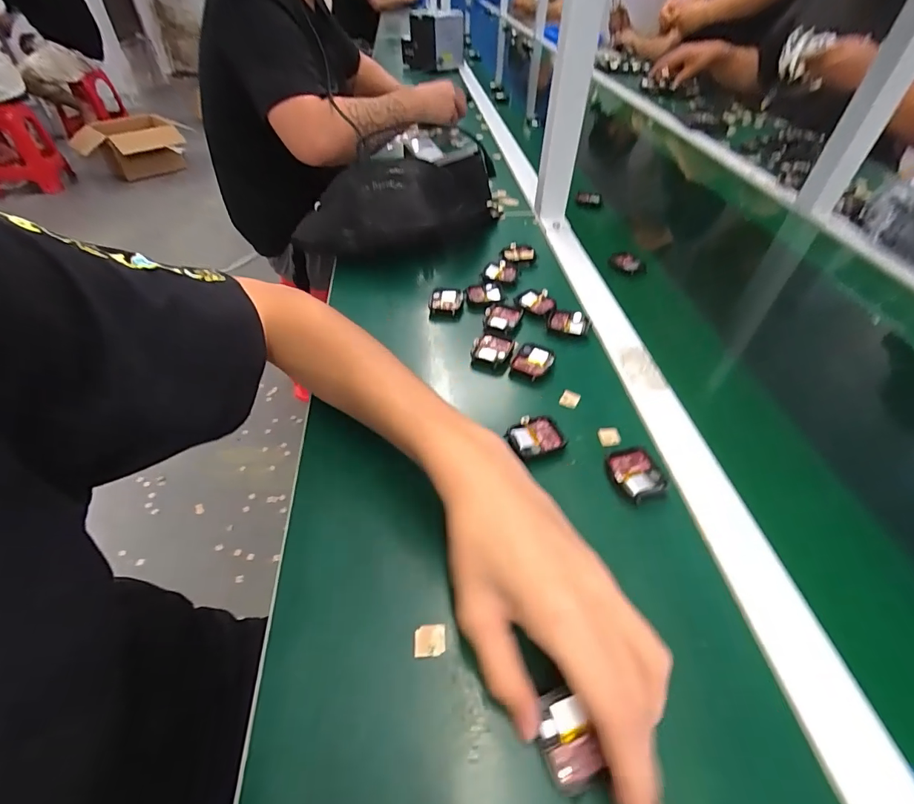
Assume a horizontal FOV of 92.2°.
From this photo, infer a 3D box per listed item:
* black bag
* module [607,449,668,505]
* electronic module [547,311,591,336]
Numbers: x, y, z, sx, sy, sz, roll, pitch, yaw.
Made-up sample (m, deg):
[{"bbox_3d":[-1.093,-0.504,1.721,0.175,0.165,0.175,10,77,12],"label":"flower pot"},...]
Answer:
[{"bbox_3d":[-0.089,-0.269,0.609,0.266,0.090,0.186,5,46,4],"label":"black bag"},{"bbox_3d":[0.140,0.056,0.346,0.036,0.009,0.042,-17,49,-18],"label":"module"},{"bbox_3d":[0.122,-0.085,0.482,0.044,0.011,0.032,13,47,11],"label":"electronic module"}]

